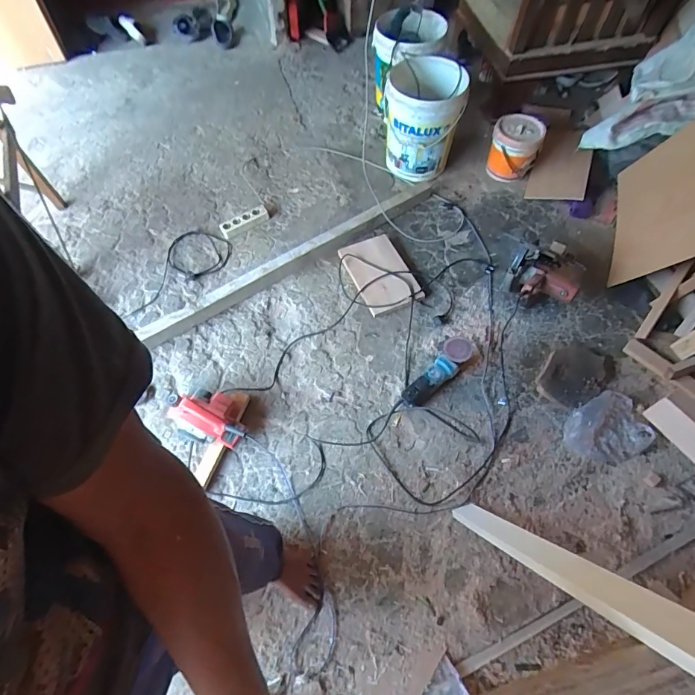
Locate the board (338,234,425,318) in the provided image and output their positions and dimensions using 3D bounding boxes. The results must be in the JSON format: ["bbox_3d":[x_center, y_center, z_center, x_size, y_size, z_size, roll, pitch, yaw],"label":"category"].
[{"bbox_3d":[0.117,-0.280,1.551,0.197,0.031,0.316,-26,68,-2],"label":"board"}]

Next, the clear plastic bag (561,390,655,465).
[{"bbox_3d":[0.789,0.254,1.277,0.246,0.027,0.186,-25,64,-11],"label":"clear plastic bag"}]

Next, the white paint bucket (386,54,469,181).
[{"bbox_3d":[0.312,-0.942,1.721,0.294,0.379,0.375,9,63,7],"label":"white paint bucket"}]

